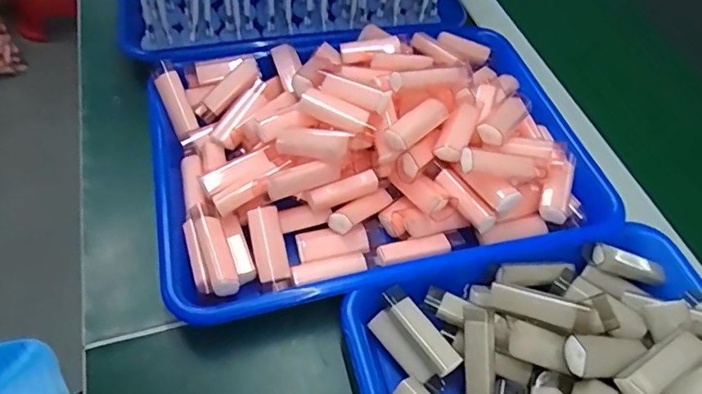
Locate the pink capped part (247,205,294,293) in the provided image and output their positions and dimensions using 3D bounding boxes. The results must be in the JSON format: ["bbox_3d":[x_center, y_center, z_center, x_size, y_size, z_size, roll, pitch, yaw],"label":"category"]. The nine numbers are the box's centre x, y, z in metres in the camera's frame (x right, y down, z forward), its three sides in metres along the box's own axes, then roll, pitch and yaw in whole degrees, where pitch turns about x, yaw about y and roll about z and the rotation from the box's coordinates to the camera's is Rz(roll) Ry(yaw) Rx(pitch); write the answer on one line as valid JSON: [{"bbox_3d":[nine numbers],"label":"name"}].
[{"bbox_3d":[-0.055,0.036,0.357,0.021,0.023,0.057,-11,75,-13],"label":"pink capped part"}]

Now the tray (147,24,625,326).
[{"bbox_3d":[0.014,-0.049,0.415,0.331,0.066,0.248,-10,56,-13],"label":"tray"}]

